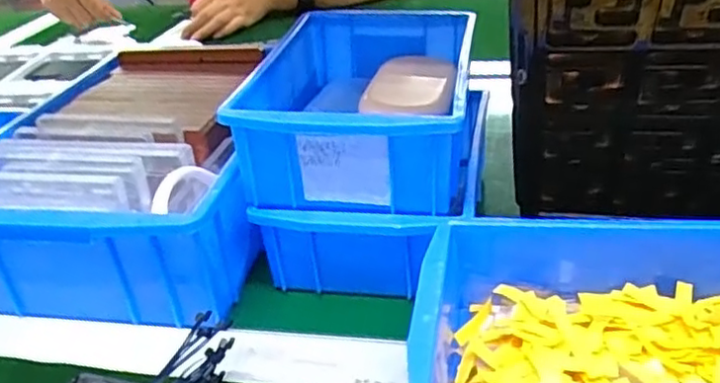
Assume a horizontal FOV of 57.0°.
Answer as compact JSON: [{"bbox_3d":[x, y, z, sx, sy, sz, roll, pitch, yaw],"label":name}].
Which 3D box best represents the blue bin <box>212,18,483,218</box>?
[{"bbox_3d":[0.006,-0.058,0.438,0.119,0.073,0.190,1,31,12],"label":"blue bin"}]

